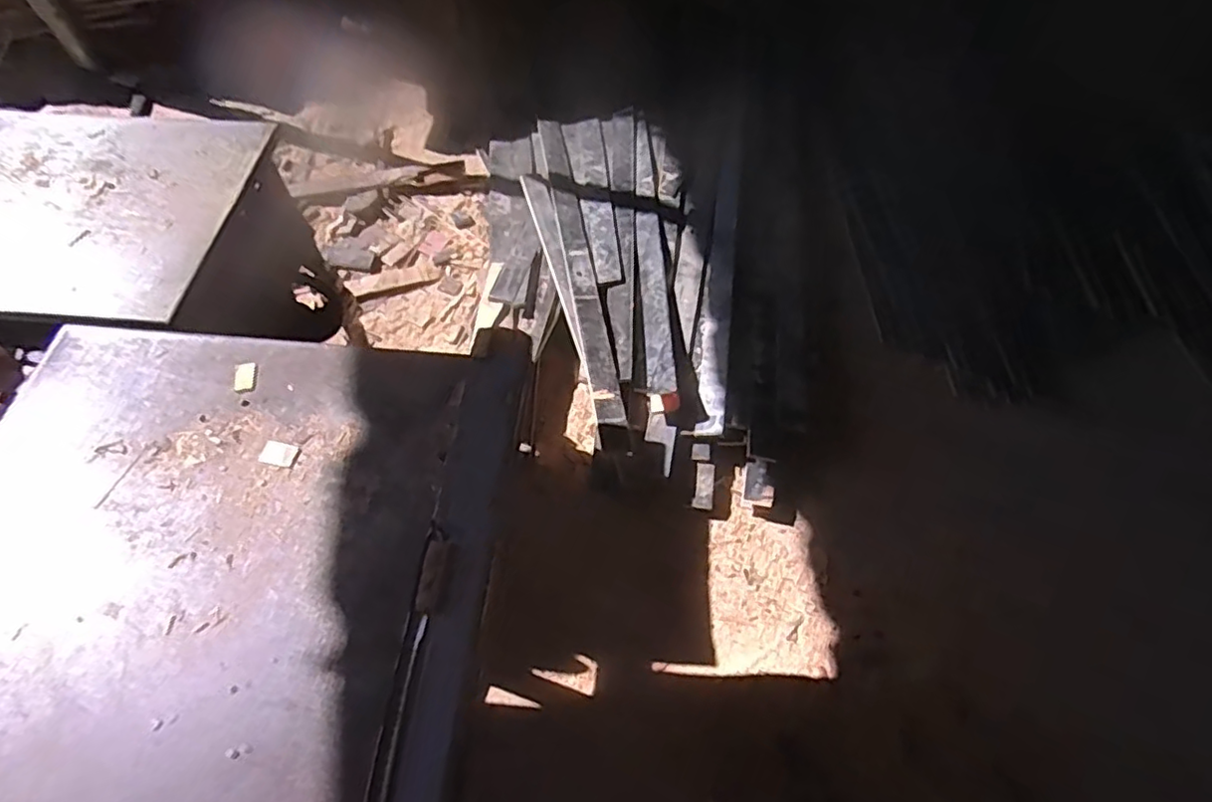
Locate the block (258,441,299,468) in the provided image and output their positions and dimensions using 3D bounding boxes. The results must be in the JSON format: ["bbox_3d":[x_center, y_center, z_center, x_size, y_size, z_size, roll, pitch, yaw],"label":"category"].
[{"bbox_3d":[-0.361,0.058,0.719,0.042,0.004,0.028,12,58,7],"label":"block"}]

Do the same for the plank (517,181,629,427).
[{"bbox_3d":[-0.081,-0.283,1.630,0.083,0.029,0.815,-17,61,-4],"label":"plank"}]

